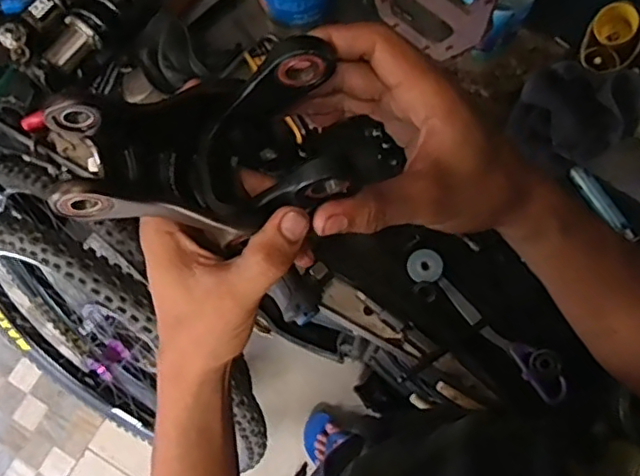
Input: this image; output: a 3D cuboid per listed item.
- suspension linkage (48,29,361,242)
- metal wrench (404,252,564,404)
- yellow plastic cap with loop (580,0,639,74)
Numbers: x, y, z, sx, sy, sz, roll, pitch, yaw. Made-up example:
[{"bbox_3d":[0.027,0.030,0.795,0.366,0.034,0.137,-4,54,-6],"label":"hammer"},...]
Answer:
[{"bbox_3d":[-0.058,-0.042,0.308,0.132,0.065,0.084,-12,74,-4],"label":"suspension linkage"},{"bbox_3d":[0.174,0.086,0.616,0.200,0.015,0.040,43,78,11],"label":"metal wrench"},{"bbox_3d":[0.301,-0.201,0.616,0.057,0.043,0.078,35,78,10],"label":"yellow plastic cap with loop"}]

